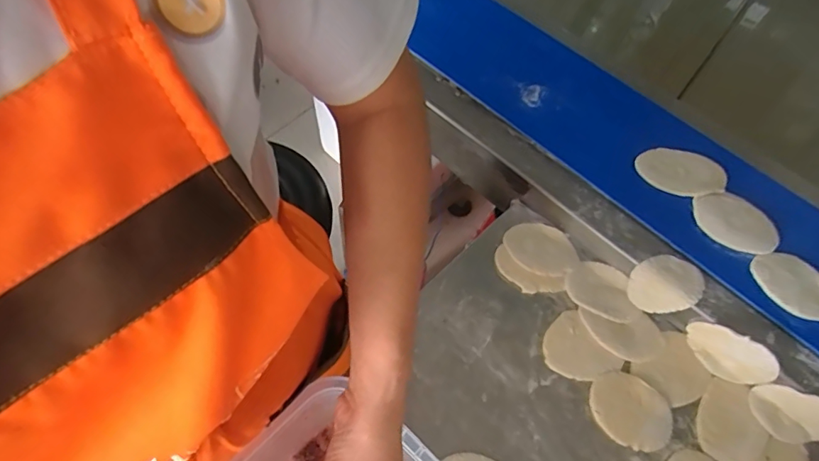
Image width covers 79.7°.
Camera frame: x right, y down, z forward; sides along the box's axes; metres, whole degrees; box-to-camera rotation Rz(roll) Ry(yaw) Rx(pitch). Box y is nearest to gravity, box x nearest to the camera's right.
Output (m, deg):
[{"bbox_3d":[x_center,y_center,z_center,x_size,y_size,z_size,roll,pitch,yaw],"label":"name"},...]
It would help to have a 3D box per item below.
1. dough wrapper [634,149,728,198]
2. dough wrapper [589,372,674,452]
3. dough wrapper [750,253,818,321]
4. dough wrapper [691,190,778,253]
[{"bbox_3d":[0.360,-0.078,0.650,0.115,0.004,0.070,9,62,2],"label":"dough wrapper"},{"bbox_3d":[0.253,0.206,0.559,0.091,0.010,0.072,33,66,14],"label":"dough wrapper"},{"bbox_3d":[0.455,0.064,0.578,0.067,0.010,0.094,-34,68,-10],"label":"dough wrapper"},{"bbox_3d":[0.406,-0.011,0.612,0.100,0.006,0.072,30,65,13],"label":"dough wrapper"}]

